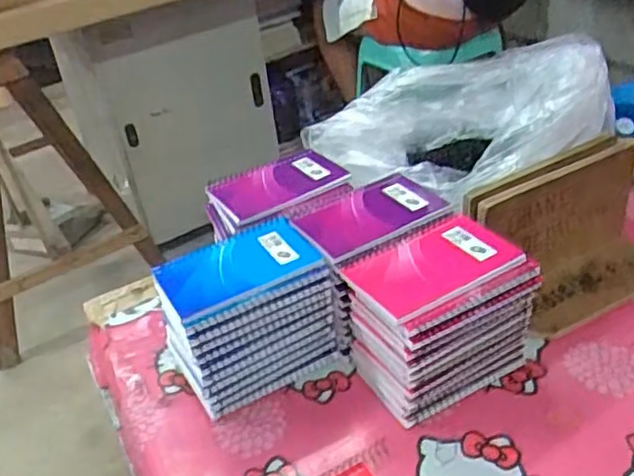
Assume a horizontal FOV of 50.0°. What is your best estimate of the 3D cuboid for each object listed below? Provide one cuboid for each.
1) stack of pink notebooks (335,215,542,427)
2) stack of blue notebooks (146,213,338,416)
[{"bbox_3d":[0.105,0.066,0.595,0.142,0.114,0.104,-21,38,-18],"label":"stack of pink notebooks"},{"bbox_3d":[-0.064,0.068,0.617,0.143,0.120,0.093,-21,38,-18],"label":"stack of blue notebooks"}]

